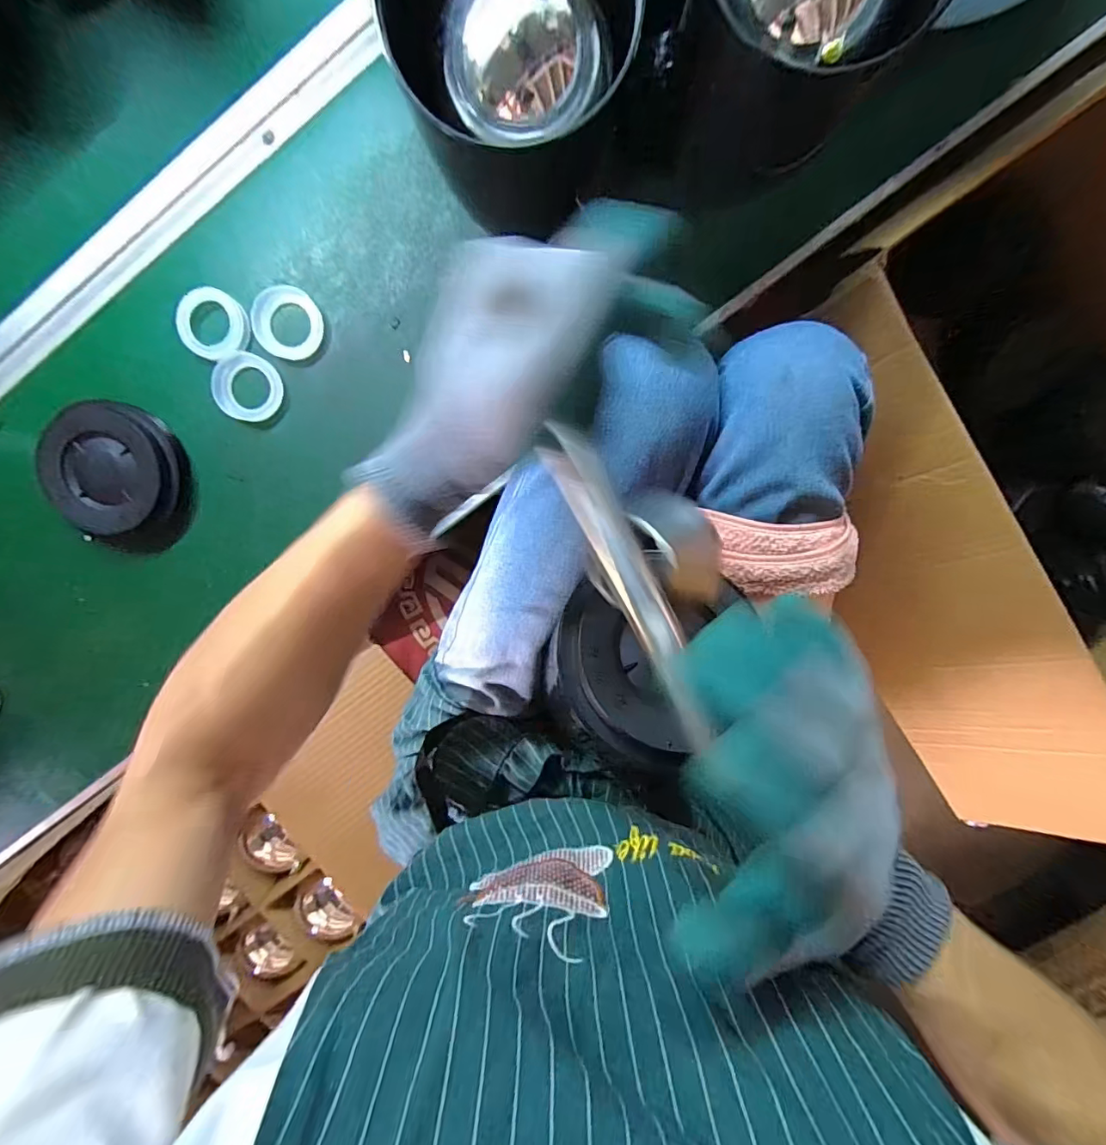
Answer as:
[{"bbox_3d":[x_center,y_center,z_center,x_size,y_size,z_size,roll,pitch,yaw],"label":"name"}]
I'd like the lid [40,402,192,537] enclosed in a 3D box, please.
[{"bbox_3d":[-0.393,-0.092,0.432,0.109,0.024,0.111,0,100,1],"label":"lid"}]

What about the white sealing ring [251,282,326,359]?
[{"bbox_3d":[-0.234,-0.218,0.426,0.058,0.013,0.057,0,100,1],"label":"white sealing ring"}]

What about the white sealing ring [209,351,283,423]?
[{"bbox_3d":[-0.274,-0.166,0.437,0.053,0.014,0.057,0,100,1],"label":"white sealing ring"}]

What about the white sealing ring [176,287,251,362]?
[{"bbox_3d":[-0.299,-0.218,0.428,0.063,0.011,0.056,7,109,7],"label":"white sealing ring"}]

